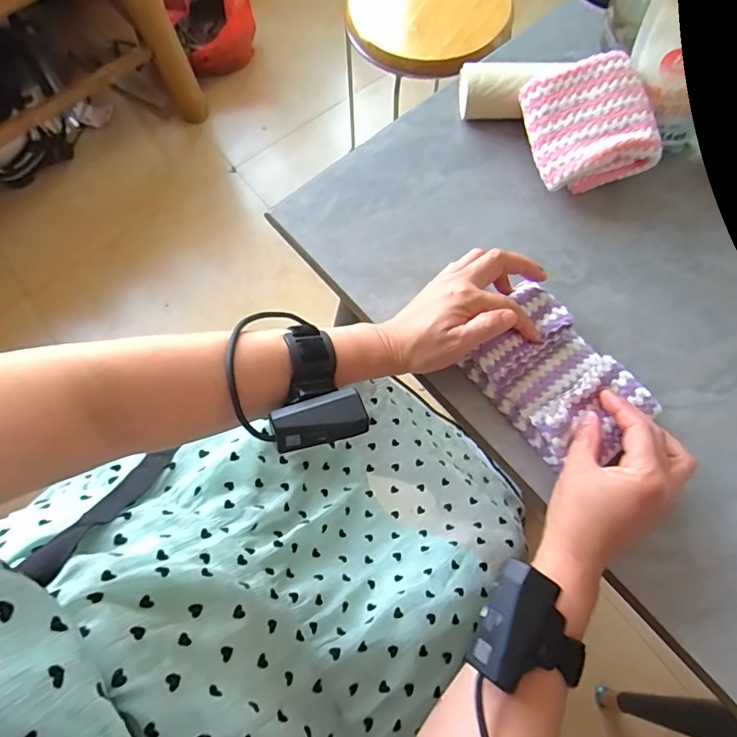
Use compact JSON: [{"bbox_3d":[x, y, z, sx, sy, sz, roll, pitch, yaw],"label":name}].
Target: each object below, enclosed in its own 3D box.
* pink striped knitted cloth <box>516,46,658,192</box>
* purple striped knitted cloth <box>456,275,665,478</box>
[{"bbox_3d":[0.209,-0.232,0.468,0.102,0.068,0.095,-9,71,-2],"label":"pink striped knitted cloth"},{"bbox_3d":[0.156,0.007,0.410,0.097,0.036,0.145,-37,75,-11],"label":"purple striped knitted cloth"}]

